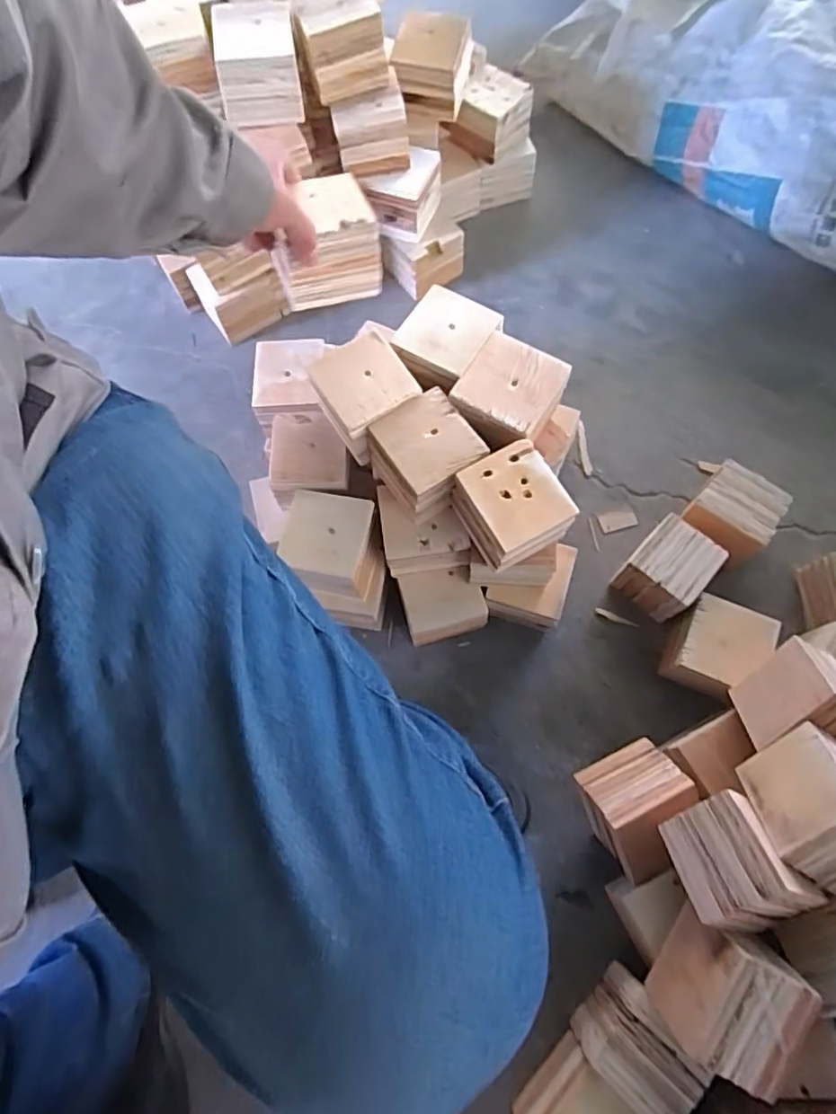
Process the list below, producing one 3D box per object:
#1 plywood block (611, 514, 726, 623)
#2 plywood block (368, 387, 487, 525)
[{"bbox_3d":[0.290,0.018,0.699,0.081,0.088,0.090,42,77,14],"label":"plywood block"},{"bbox_3d":[0.010,-0.101,0.609,0.090,0.074,0.089,-33,73,-9],"label":"plywood block"}]

